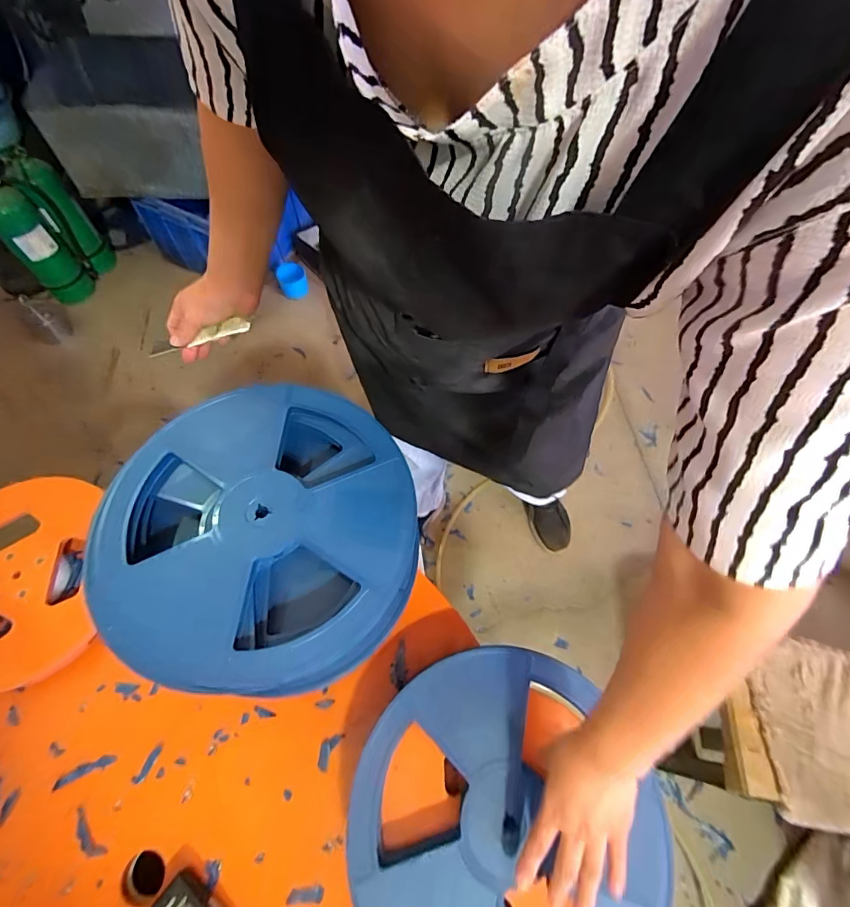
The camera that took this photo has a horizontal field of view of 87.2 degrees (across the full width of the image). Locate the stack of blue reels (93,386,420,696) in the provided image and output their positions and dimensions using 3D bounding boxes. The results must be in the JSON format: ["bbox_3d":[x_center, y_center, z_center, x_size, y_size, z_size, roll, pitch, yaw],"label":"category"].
[{"bbox_3d":[-0.185,0.072,0.502,0.323,0.060,0.341,-6,64,-4],"label":"stack of blue reels"}]

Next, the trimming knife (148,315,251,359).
[{"bbox_3d":[-0.275,-0.142,0.544,0.116,0.016,0.016,-22,67,-13],"label":"trimming knife"}]

